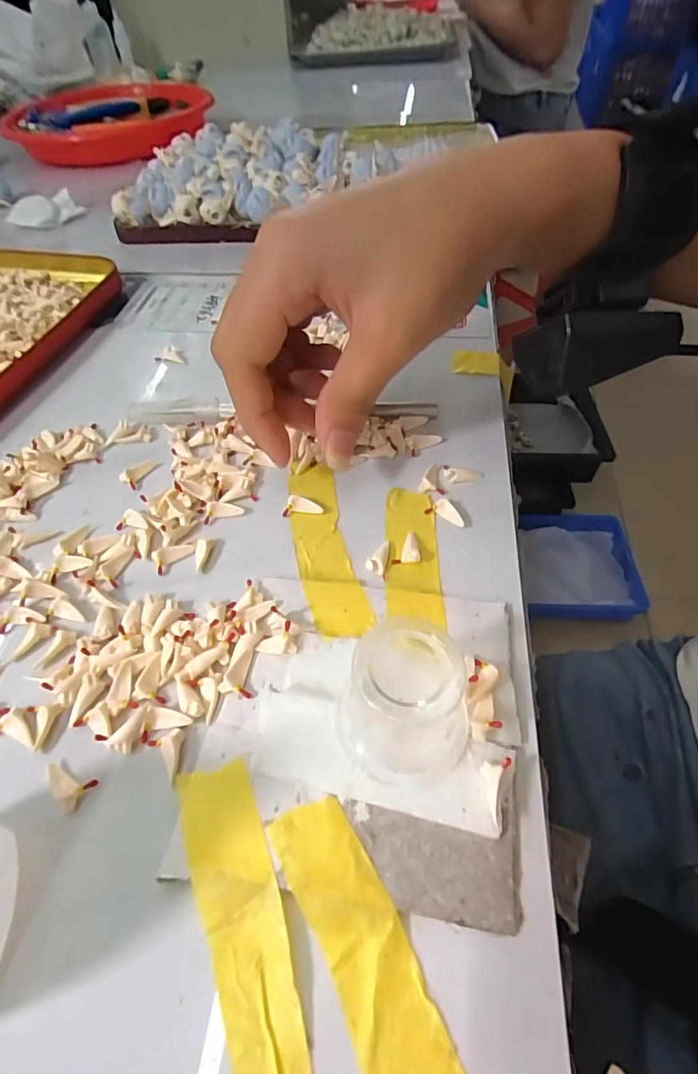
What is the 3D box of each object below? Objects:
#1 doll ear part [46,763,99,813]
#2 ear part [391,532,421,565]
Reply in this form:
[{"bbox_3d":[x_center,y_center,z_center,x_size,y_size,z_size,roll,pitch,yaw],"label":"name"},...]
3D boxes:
[{"bbox_3d":[-0.083,0.072,0.146,0.017,0.005,0.009,13,54,13],"label":"doll ear part"},{"bbox_3d":[0.023,0.003,0.194,0.010,0.005,0.017,10,53,10],"label":"ear part"}]

